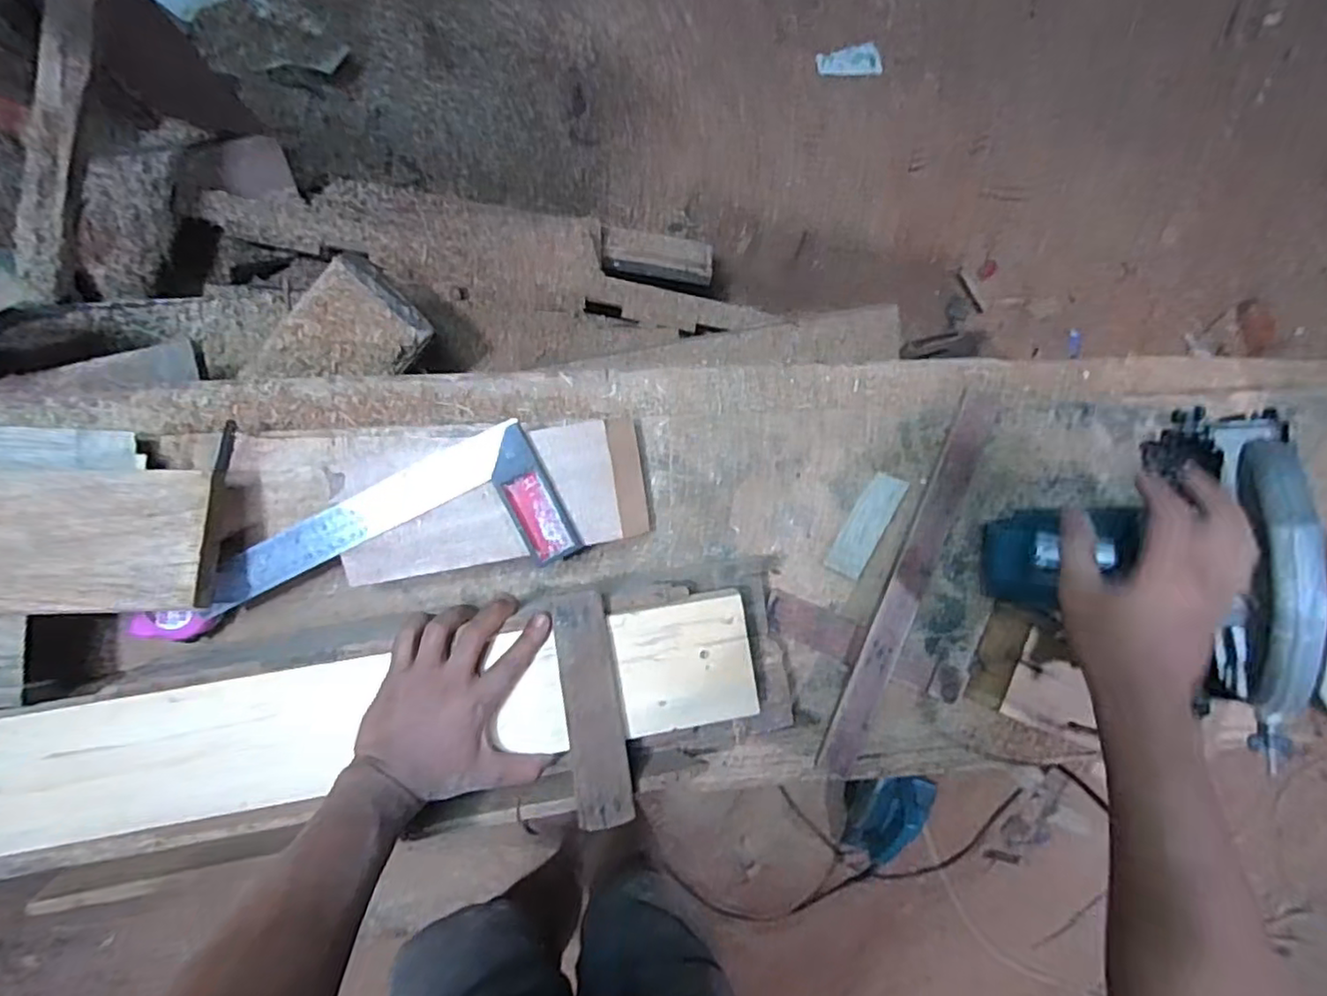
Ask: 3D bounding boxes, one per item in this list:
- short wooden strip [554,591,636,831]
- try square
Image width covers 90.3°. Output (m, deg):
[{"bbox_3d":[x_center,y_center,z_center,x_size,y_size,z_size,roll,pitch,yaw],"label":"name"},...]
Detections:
[{"bbox_3d":[-0.055,0.169,0.525,0.043,0.011,0.186,-7,94,-9],"label":"short wooden strip"},{"bbox_3d":[-0.226,0.041,0.547,0.284,0.024,0.117,-22,96,-6],"label":"try square"}]

